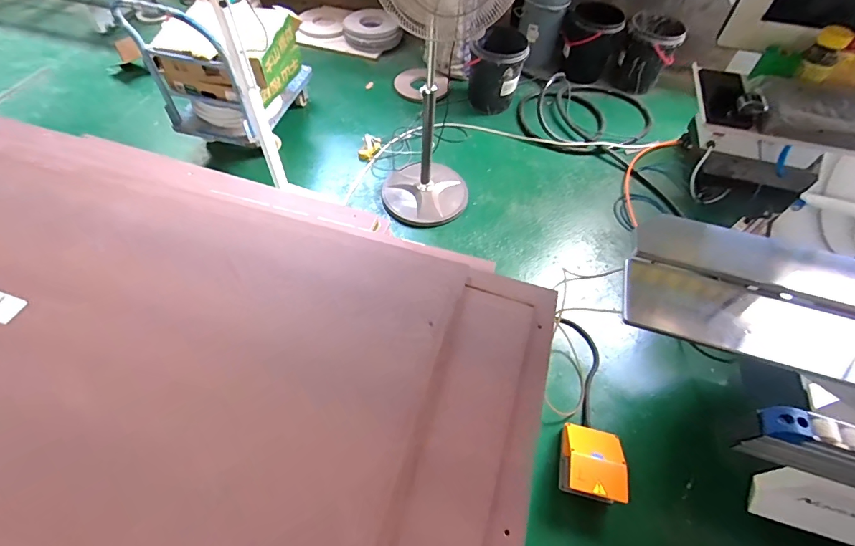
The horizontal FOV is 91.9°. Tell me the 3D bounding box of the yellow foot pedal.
[{"bbox_3d":[0.555,0.632,1.370,0.191,0.106,0.216,16,56,7],"label":"yellow foot pedal"}]

